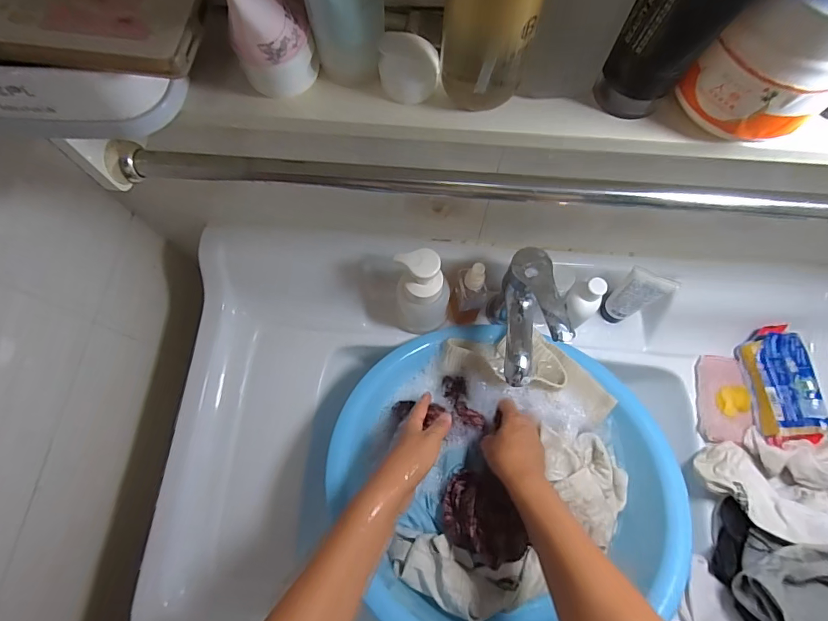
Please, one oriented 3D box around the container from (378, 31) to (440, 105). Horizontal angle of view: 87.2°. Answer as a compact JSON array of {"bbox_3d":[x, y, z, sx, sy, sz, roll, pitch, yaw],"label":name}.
[{"bbox_3d":[-0.002,-0.128,0.230,0.031,0.028,0.022,-1,71,-1],"label":"container"}]

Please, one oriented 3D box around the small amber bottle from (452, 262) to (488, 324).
[{"bbox_3d":[0.070,-0.019,0.538,0.037,0.134,0.036,0,71,0],"label":"small amber bottle"}]

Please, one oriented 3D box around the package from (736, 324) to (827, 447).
[{"bbox_3d":[0.456,0.092,0.541,0.062,0.041,0.137,-3,71,-1],"label":"package"}]

